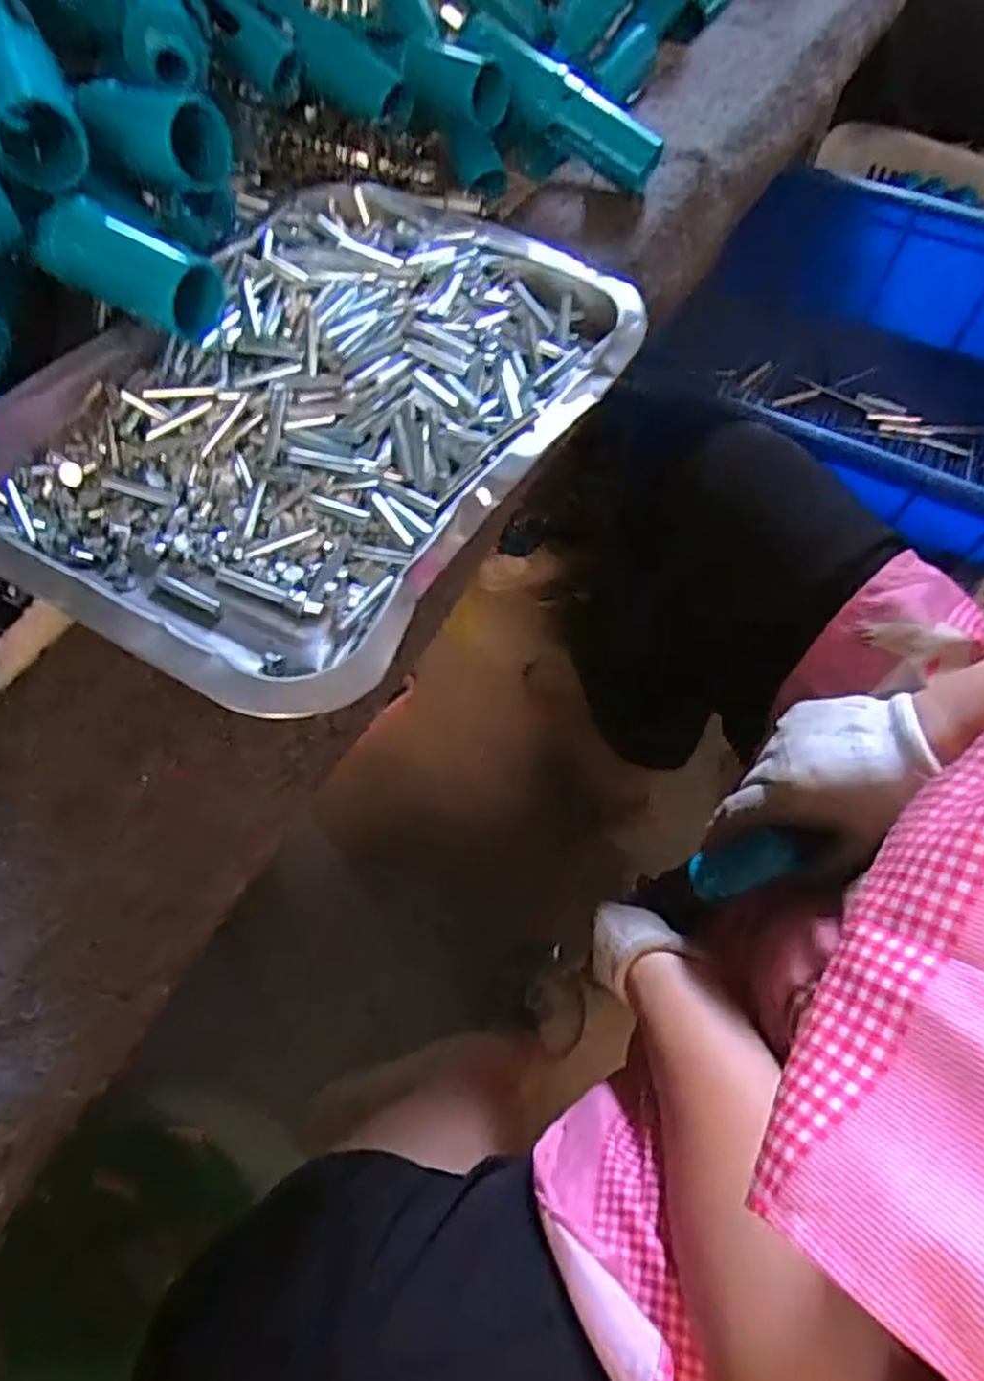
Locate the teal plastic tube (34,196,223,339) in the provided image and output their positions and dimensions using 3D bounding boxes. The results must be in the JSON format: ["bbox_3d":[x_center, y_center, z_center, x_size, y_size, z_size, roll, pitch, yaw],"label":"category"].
[{"bbox_3d":[-0.137,-0.158,0.280,0.064,0.027,0.025,24,63,12],"label":"teal plastic tube"}]

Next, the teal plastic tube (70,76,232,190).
[{"bbox_3d":[-0.136,-0.222,0.295,0.062,0.028,0.029,20,63,10],"label":"teal plastic tube"}]

